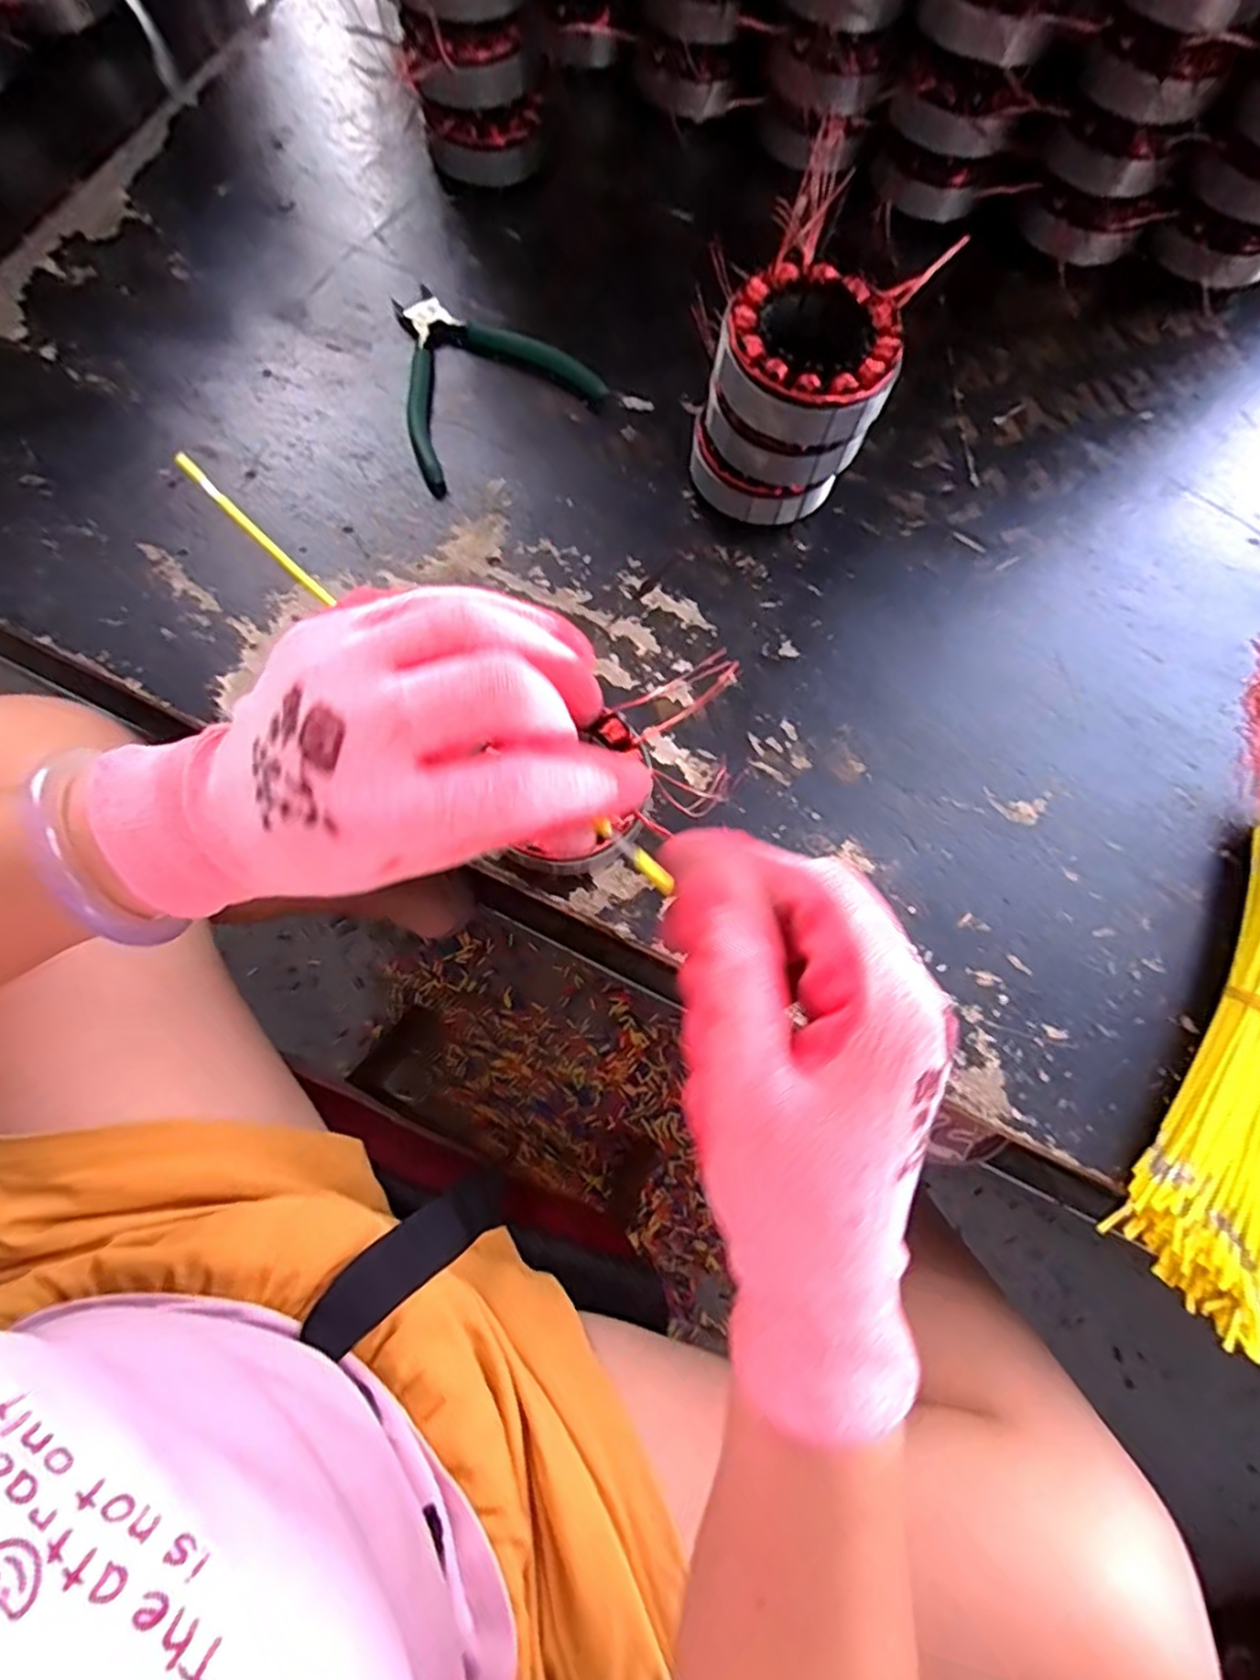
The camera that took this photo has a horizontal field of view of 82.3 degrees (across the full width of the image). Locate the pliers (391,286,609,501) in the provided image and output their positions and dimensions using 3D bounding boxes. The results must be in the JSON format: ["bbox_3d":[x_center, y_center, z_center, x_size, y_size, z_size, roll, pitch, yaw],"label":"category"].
[{"bbox_3d":[-0.107,-0.306,0.467,0.134,0.013,0.132,-36,79,-11],"label":"pliers"}]

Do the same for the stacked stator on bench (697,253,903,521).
[{"bbox_3d":[0.085,-0.235,0.402,0.095,0.115,0.080,13,75,2],"label":"stacked stator on bench"}]

